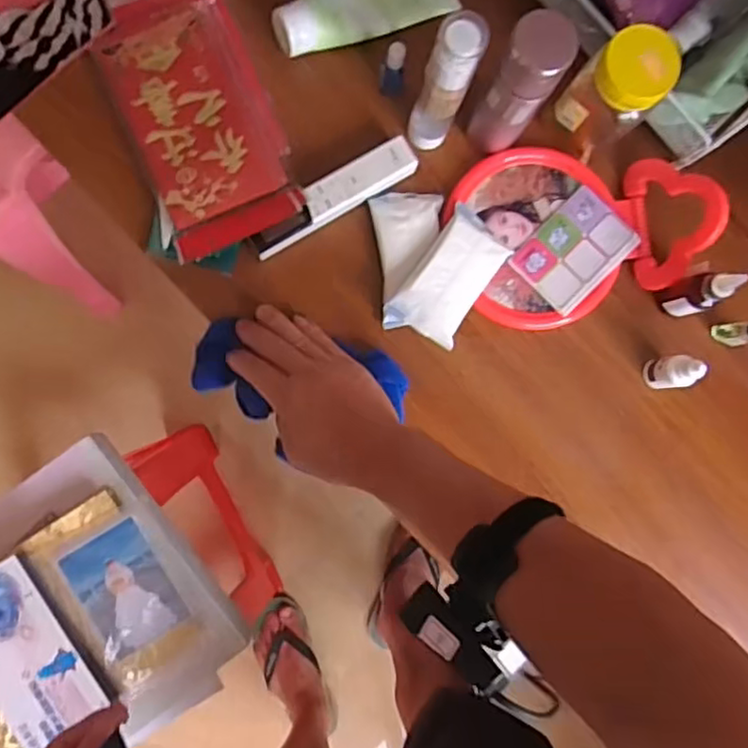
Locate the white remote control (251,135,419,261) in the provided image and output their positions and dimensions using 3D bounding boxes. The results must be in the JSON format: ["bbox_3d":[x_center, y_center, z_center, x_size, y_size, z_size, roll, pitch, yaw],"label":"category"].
[{"bbox_3d":[-0.033,-0.142,0.539,0.147,0.017,0.033,-32,90,-6],"label":"white remote control"}]

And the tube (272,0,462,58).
[{"bbox_3d":[-0.006,-0.307,0.552,0.156,0.032,0.056,-26,89,-6],"label":"tube"}]

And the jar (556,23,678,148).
[{"bbox_3d":[0.181,-0.214,0.513,0.057,0.105,0.049,40,85,-2],"label":"jar"}]

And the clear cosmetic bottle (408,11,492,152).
[{"bbox_3d":[0.051,-0.211,0.498,0.032,0.145,0.034,0,87,-5],"label":"clear cosmetic bottle"}]

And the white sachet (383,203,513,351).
[{"bbox_3d":[0.063,-0.077,0.540,0.057,0.021,0.113,34,85,-2],"label":"white sachet"}]

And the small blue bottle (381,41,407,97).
[{"bbox_3d":[0.018,-0.245,0.541,0.020,0.055,0.018,6,86,-4],"label":"small blue bottle"}]

